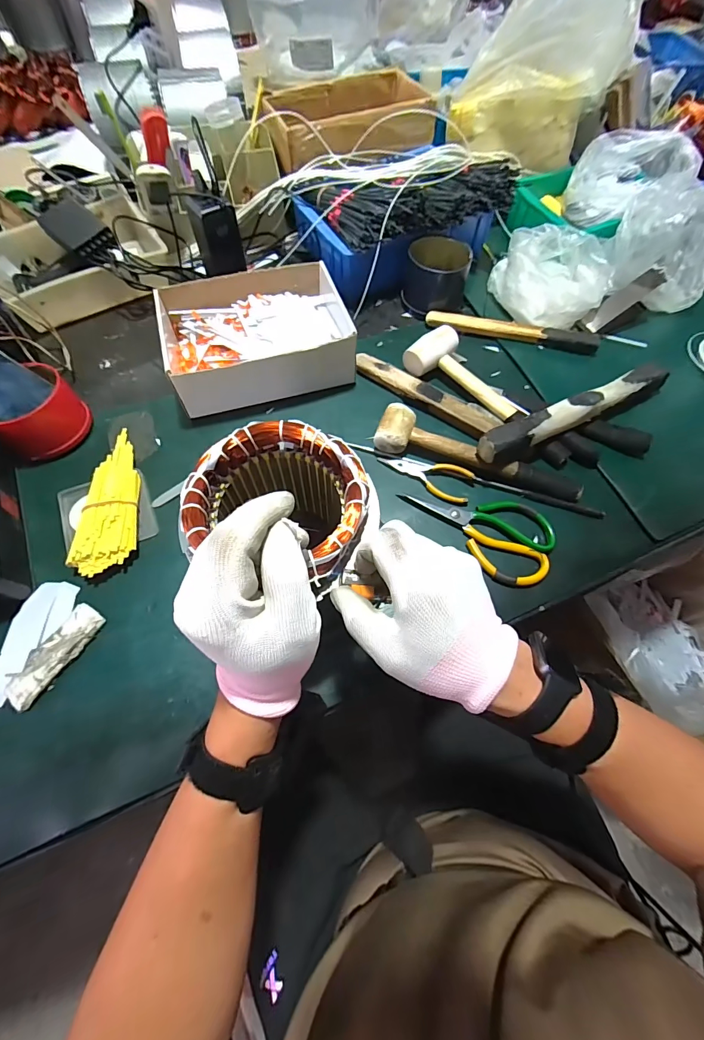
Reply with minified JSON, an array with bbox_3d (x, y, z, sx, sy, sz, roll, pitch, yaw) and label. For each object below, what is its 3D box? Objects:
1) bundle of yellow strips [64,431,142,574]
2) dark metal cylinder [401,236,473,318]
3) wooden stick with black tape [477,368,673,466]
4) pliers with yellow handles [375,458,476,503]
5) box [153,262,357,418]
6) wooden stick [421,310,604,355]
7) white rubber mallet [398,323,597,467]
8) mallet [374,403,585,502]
[{"bbox_3d":[-0.283,-0.028,0.466,0.061,0.025,0.189,-7,65,-5],"label":"bundle of yellow strips"},{"bbox_3d":[0.133,-0.382,0.623,0.099,0.075,0.109,10,64,3],"label":"dark metal cylinder"},{"bbox_3d":[0.297,-0.142,0.514,0.317,0.050,0.039,-25,67,-13],"label":"wooden stick with black tape"},{"bbox_3d":[0.092,-0.060,0.497,0.116,0.013,0.045,24,66,10],"label":"pliers with yellow handles"},{"bbox_3d":[-0.134,-0.255,0.555,0.237,0.080,0.188,-14,65,-8],"label":"box"},{"bbox_3d":[0.245,-0.290,0.608,0.255,0.026,0.027,12,64,4],"label":"wooden stick"},{"bbox_3d":[0.201,-0.162,0.534,0.081,0.048,0.294,-42,72,-19],"label":"white rubber mallet"},{"bbox_3d":[0.161,-0.086,0.497,0.262,0.043,0.063,15,65,5],"label":"mallet"}]

